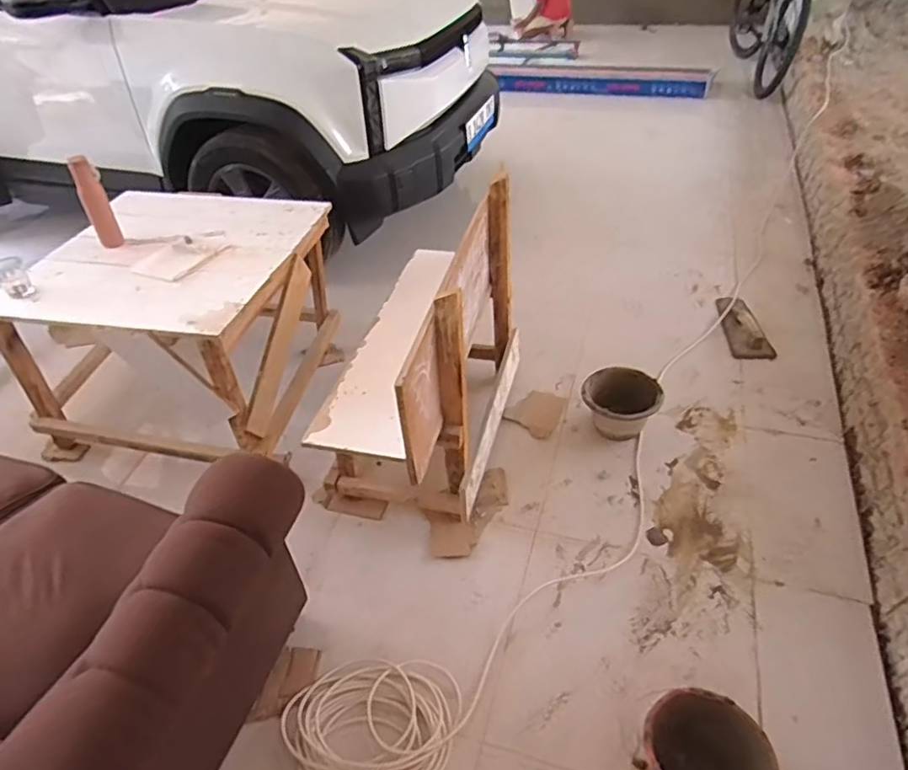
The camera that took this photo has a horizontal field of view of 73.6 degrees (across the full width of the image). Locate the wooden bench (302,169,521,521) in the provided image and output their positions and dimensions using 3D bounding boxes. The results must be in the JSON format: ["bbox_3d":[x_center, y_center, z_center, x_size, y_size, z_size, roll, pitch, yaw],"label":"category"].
[{"bbox_3d":[-0.097,-0.054,1.849,0.438,0.740,0.965,10,44,16],"label":"wooden bench"}]

